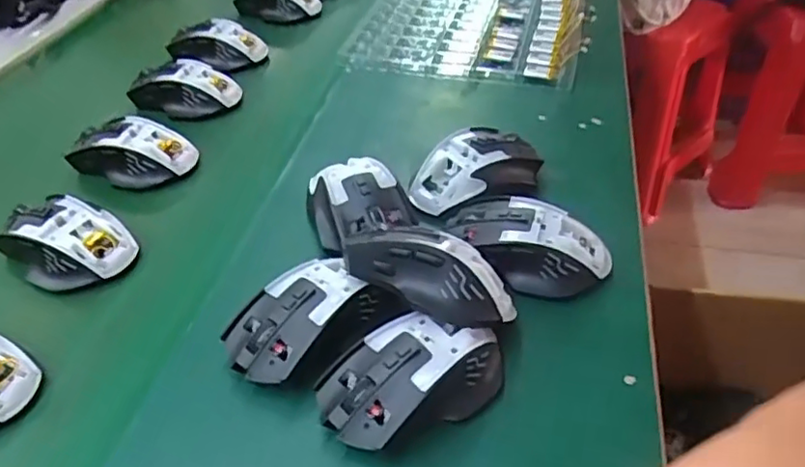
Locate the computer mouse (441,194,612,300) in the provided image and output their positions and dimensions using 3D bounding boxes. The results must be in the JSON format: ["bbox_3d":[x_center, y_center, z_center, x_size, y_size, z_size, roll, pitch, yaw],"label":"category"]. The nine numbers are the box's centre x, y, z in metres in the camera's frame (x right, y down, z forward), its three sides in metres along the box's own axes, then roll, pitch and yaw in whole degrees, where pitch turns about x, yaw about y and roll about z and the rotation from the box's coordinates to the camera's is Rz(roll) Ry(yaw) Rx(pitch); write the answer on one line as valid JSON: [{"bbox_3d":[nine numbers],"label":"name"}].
[{"bbox_3d":[0.085,0.006,0.446,0.114,0.038,0.063,19,44,19],"label":"computer mouse"}]

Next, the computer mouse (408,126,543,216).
[{"bbox_3d":[0.062,-0.049,0.511,0.109,0.039,0.074,-32,51,-32],"label":"computer mouse"}]

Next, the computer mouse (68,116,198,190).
[{"bbox_3d":[-0.242,-0.073,0.569,0.098,0.038,0.070,17,44,17],"label":"computer mouse"}]

